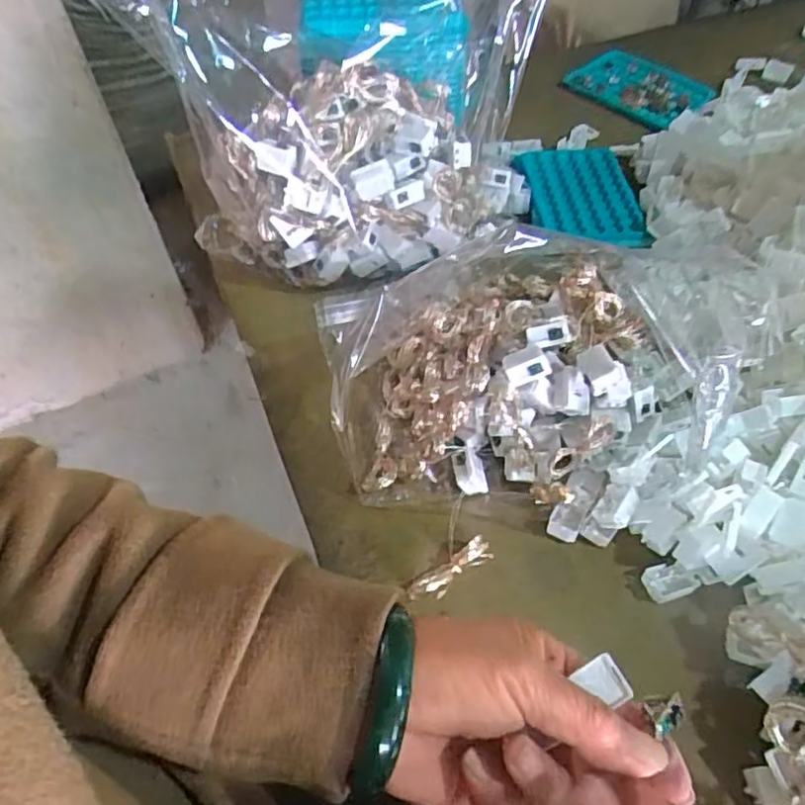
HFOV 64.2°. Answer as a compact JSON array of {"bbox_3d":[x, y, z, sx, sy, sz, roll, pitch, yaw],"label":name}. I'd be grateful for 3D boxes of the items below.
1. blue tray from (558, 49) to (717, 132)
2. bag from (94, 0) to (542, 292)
[{"bbox_3d":[0.236,-0.316,0.650,0.130,0.021,0.082,38,64,25],"label":"blue tray"},{"bbox_3d":[-0.037,-0.182,0.428,0.243,0.215,0.092,-4,54,-1],"label":"bag"}]

